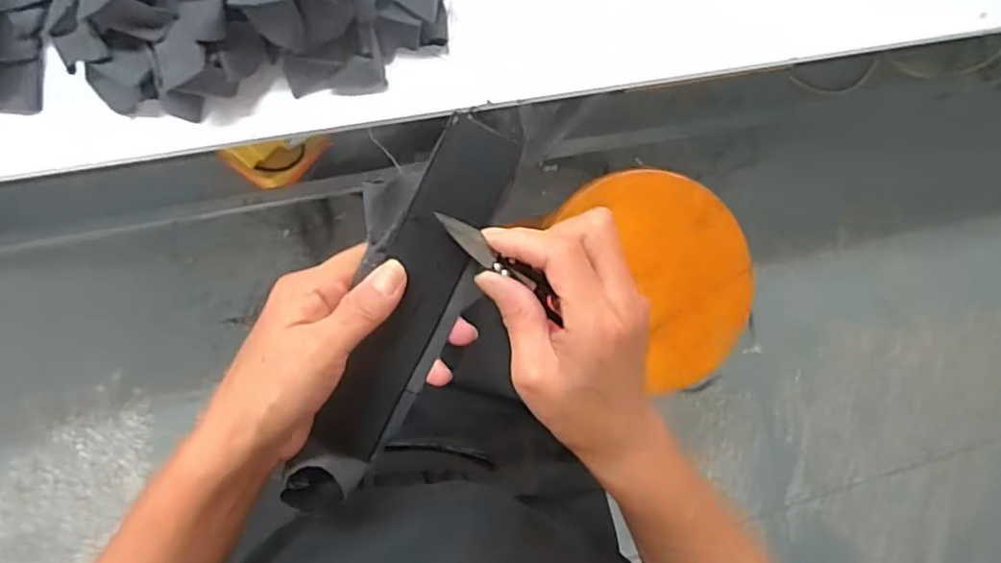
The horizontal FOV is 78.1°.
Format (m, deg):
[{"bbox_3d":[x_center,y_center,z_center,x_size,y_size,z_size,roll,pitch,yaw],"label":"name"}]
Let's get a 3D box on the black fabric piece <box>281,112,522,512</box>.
[{"bbox_3d":[-0.051,0.018,0.296,0.057,0.030,0.199,23,99,-5],"label":"black fabric piece"}]

